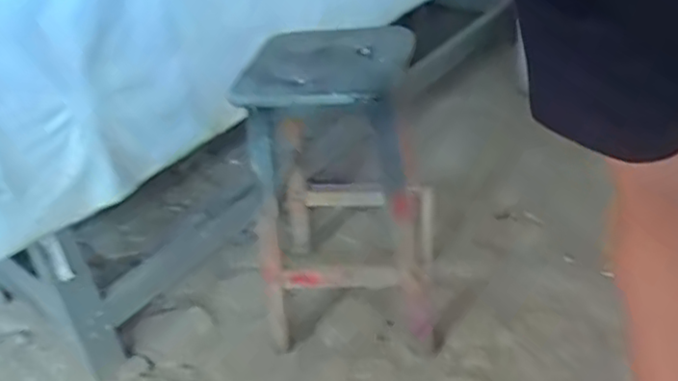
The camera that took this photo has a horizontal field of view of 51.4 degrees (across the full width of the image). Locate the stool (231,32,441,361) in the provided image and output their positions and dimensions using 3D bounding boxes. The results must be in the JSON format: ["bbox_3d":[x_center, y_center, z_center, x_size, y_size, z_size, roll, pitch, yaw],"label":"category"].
[{"bbox_3d":[0.021,0.001,1.393,0.343,0.638,0.374,-4,36,7],"label":"stool"}]

